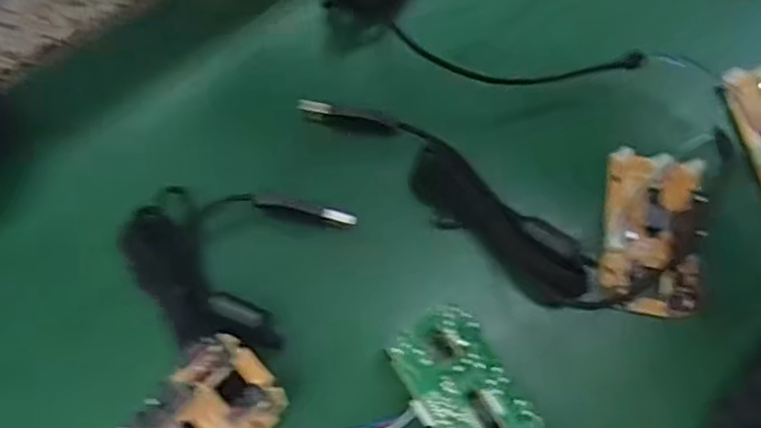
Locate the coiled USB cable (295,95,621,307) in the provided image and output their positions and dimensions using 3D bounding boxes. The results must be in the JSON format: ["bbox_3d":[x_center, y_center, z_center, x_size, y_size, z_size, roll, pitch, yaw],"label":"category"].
[{"bbox_3d":[0.037,-0.009,0.313,0.170,0.020,0.029,37,75,9],"label":"coiled USB cable"}]

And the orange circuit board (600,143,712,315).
[{"bbox_3d":[0.133,0.008,0.319,0.045,0.014,0.078,11,73,2],"label":"orange circuit board"}]

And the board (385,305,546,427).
[{"bbox_3d":[0.039,0.079,0.281,0.047,0.007,0.077,-27,74,-32],"label":"board"}]

